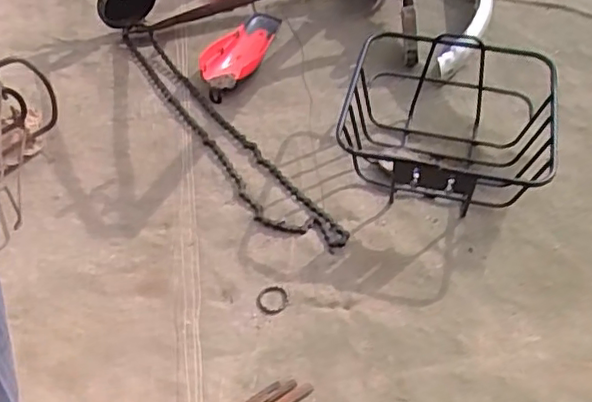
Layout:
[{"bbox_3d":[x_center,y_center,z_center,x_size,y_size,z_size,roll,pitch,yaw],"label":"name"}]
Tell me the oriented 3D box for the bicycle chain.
[{"bbox_3d":[-0.124,-0.101,0.921,0.074,0.030,0.548,-34,61,-20],"label":"bicycle chain"}]

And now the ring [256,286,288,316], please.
[{"bbox_3d":[-0.029,0.121,0.763,0.040,0.004,0.035,-11,52,-9],"label":"ring"}]

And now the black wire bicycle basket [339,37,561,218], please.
[{"bbox_3d":[0.196,-0.099,0.831,0.260,0.130,0.231,12,53,9],"label":"black wire bicycle basket"}]

